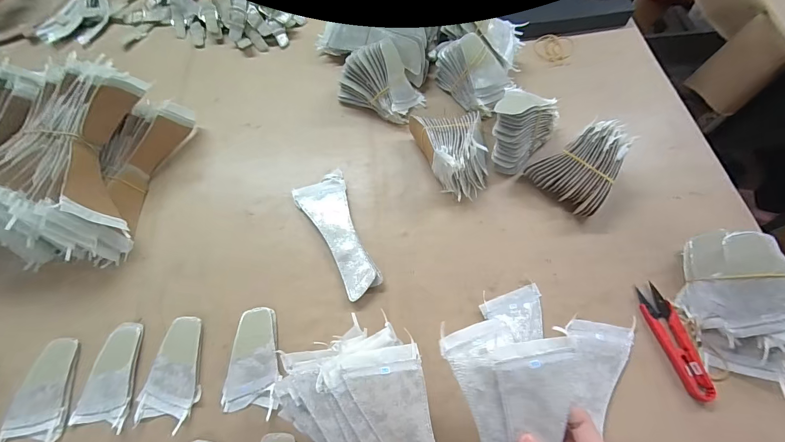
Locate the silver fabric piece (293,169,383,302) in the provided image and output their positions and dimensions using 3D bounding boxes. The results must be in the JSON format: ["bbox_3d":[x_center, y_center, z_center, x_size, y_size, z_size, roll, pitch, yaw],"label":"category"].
[{"bbox_3d":[-0.062,0.012,0.424,0.064,0.015,0.167,-27,68,-9],"label":"silver fabric piece"}]

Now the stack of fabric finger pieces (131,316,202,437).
[{"bbox_3d":[-0.231,0.158,0.368,0.058,0.007,0.105,5,67,4],"label":"stack of fabric finger pieces"}]

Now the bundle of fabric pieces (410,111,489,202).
[{"bbox_3d":[0.078,-0.090,0.443,0.088,0.060,0.116,-10,67,-2],"label":"bundle of fabric pieces"}]

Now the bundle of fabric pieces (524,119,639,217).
[{"bbox_3d":[0.237,-0.070,0.424,0.090,0.065,0.090,-41,71,-14],"label":"bundle of fabric pieces"}]

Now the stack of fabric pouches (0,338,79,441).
[{"bbox_3d":[-0.371,0.183,0.367,0.062,0.008,0.107,3,67,3],"label":"stack of fabric pouches"}]

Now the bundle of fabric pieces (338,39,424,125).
[{"bbox_3d":[-0.018,-0.201,0.486,0.116,0.079,0.069,27,70,13],"label":"bundle of fabric pieces"}]

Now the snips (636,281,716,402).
[{"bbox_3d":[0.292,0.123,0.358,0.028,0.018,0.112,-10,67,-2],"label":"snips"}]

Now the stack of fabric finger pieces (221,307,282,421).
[{"bbox_3d":[-0.146,0.147,0.369,0.057,0.008,0.102,2,67,3],"label":"stack of fabric finger pieces"}]

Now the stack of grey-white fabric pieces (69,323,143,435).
[{"bbox_3d":[-0.298,0.163,0.369,0.059,0.005,0.100,5,67,4],"label":"stack of grey-white fabric pieces"}]

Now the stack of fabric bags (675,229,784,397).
[{"bbox_3d":[0.355,0.083,0.346,0.089,0.068,0.149,-10,67,-2],"label":"stack of fabric bags"}]

